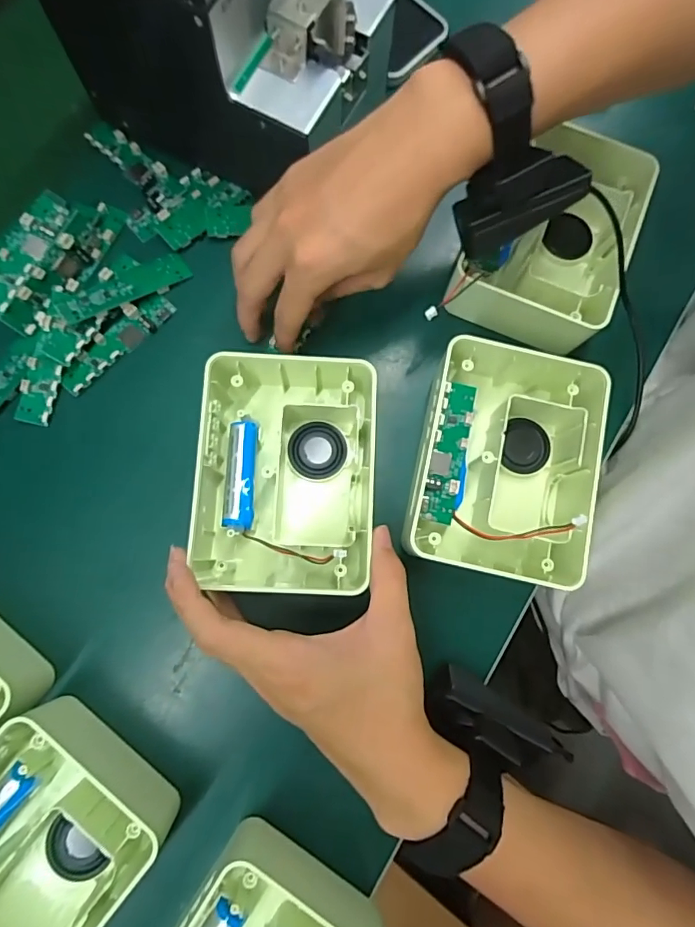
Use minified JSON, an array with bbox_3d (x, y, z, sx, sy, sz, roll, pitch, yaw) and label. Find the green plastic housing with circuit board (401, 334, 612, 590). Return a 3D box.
[{"bbox_3d":[0.104,-0.003,0.312,0.115,0.051,0.146,12,78,2],"label":"green plastic housing with circuit board"}]

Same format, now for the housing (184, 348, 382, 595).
[{"bbox_3d":[-0.037,0.003,0.313,0.107,0.054,0.149,4,78,0],"label":"housing"}]

